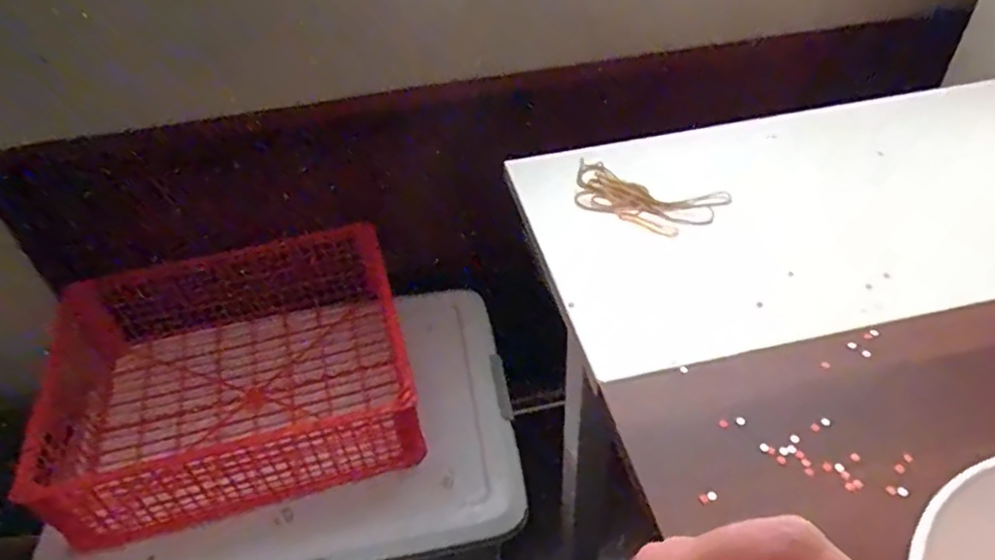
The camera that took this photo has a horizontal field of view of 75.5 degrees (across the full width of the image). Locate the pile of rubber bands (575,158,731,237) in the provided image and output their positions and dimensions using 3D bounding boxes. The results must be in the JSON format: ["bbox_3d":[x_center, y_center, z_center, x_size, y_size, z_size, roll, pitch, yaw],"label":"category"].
[{"bbox_3d":[0.128,-0.075,0.577,0.140,0.011,0.071,18,48,22],"label":"pile of rubber bands"}]

